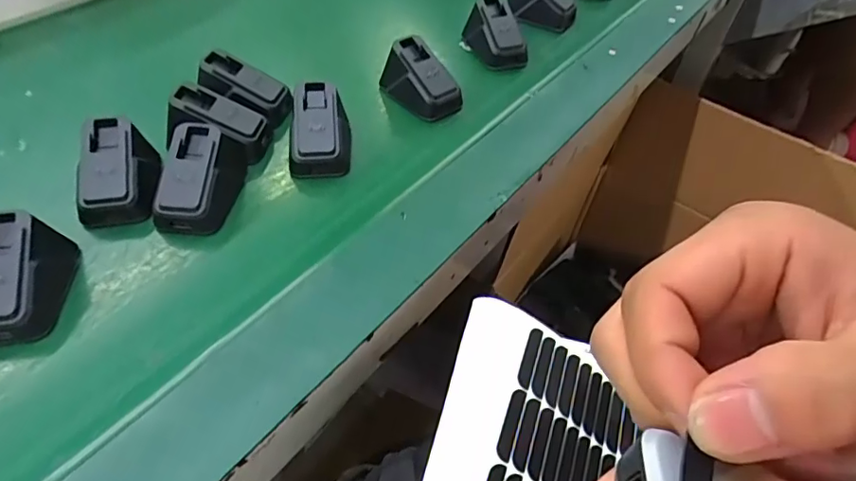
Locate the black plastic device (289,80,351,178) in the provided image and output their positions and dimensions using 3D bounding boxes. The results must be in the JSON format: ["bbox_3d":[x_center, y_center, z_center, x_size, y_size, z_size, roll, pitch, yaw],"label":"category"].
[{"bbox_3d":[-0.078,-0.079,0.392,0.041,0.048,0.058,-2,47,-5],"label":"black plastic device"}]

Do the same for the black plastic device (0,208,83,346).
[{"bbox_3d":[-0.222,0.018,0.287,0.037,0.041,0.068,-6,47,-9],"label":"black plastic device"}]

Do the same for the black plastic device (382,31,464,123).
[{"bbox_3d":[-0.004,-0.132,0.442,0.048,0.047,0.068,-31,55,-28],"label":"black plastic device"}]

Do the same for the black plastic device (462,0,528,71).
[{"bbox_3d":[0.064,-0.195,0.497,0.044,0.038,0.063,-13,48,-15],"label":"black plastic device"}]

